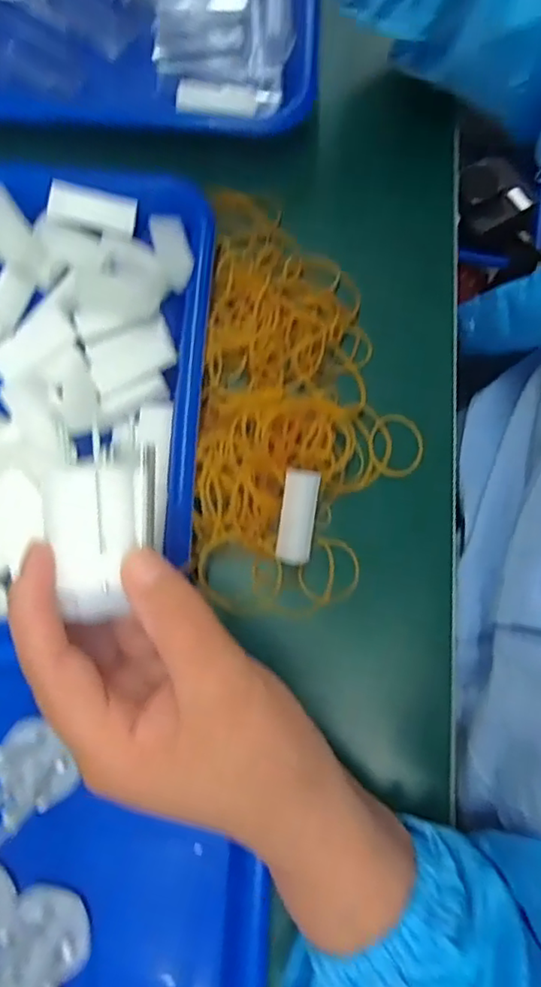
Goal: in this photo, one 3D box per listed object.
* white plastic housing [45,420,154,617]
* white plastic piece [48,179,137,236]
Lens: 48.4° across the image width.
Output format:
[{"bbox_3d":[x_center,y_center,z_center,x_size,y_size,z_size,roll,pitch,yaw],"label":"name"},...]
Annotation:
[{"bbox_3d":[-0.062,0.011,0.220,0.036,0.015,0.065,-2,80,0],"label":"white plastic housing"},{"bbox_3d":[-0.096,-0.155,0.326,0.045,0.005,0.020,8,80,-14],"label":"white plastic piece"}]

